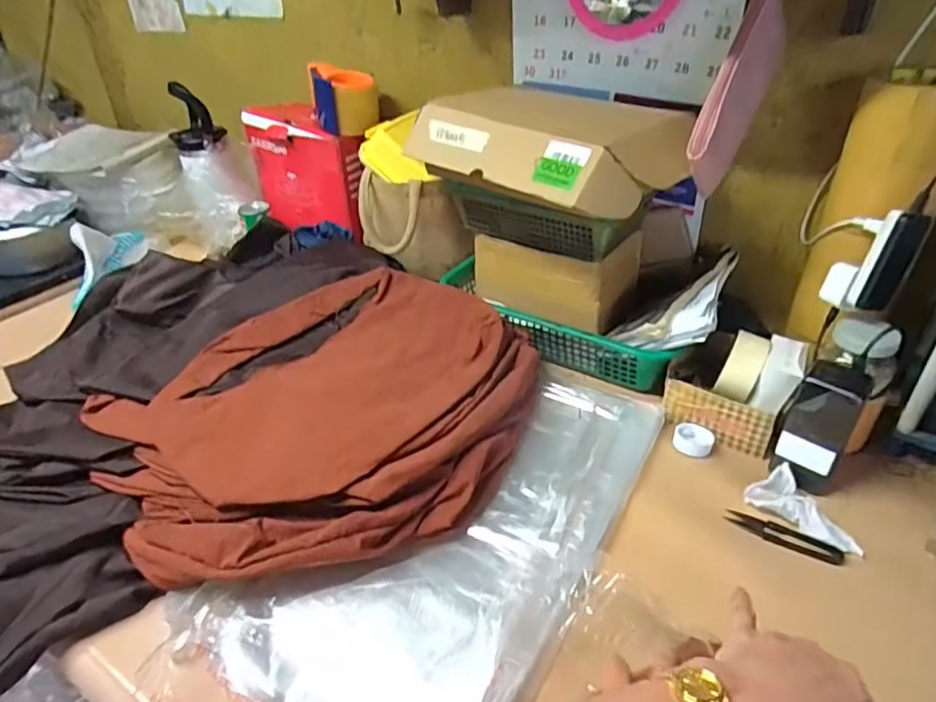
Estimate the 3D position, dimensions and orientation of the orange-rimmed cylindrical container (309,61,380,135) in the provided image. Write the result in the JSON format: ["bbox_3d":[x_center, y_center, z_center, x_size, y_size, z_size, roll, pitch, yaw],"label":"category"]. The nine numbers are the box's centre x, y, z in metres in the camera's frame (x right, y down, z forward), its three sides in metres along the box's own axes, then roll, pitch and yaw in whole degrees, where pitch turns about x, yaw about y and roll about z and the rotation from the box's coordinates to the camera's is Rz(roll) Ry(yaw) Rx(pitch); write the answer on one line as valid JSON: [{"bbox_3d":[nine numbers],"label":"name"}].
[{"bbox_3d":[-0.209,-0.423,0.978,0.106,0.089,0.103,-10,35,-12],"label":"orange-rimmed cylindrical container"}]

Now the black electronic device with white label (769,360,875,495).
[{"bbox_3d":[0.348,0.080,0.580,0.059,0.130,0.040,18,39,26],"label":"black electronic device with white label"}]

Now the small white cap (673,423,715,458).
[{"bbox_3d":[0.254,0.100,0.655,0.042,0.013,0.040,-1,34,1],"label":"small white cap"}]

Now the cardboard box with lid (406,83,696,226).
[{"bbox_3d":[0.094,-0.253,0.693,0.308,0.083,0.198,29,44,36],"label":"cardboard box with lid"}]

